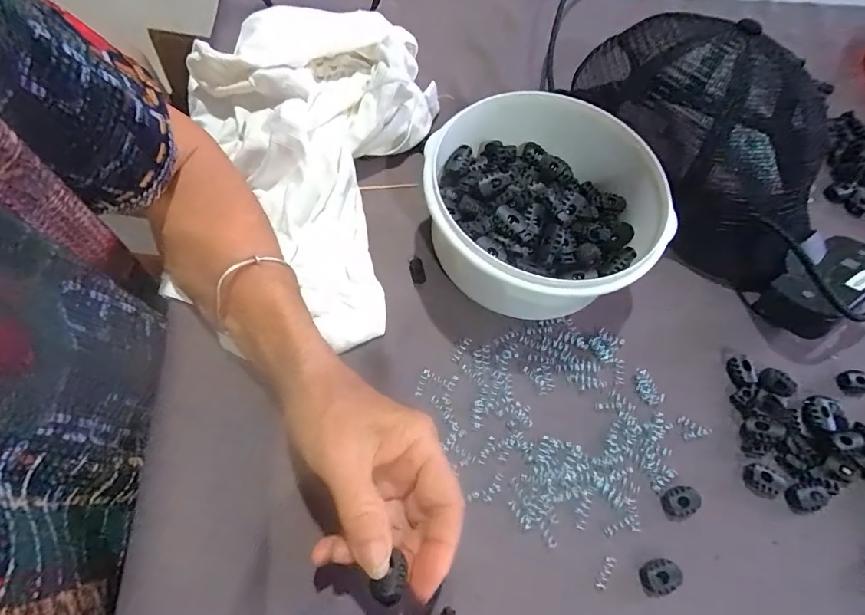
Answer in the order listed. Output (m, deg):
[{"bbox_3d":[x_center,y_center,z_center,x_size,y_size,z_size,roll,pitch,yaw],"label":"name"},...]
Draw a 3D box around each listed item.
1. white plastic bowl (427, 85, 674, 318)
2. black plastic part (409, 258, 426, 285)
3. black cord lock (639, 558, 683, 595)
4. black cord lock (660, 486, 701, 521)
[{"bbox_3d":[0.074,-0.070,0.323,0.154,0.075,0.158,2,65,-5],"label":"white plastic bowl"},{"bbox_3d":[-0.011,-0.028,0.336,0.011,0.005,0.020,-11,67,-11],"label":"black plastic part"},{"bbox_3d":[0.135,0.159,0.261,0.025,0.006,0.018,1,65,-6],"label":"black cord lock"},{"bbox_3d":[0.157,0.124,0.279,0.023,0.007,0.017,-17,68,-14],"label":"black cord lock"}]

